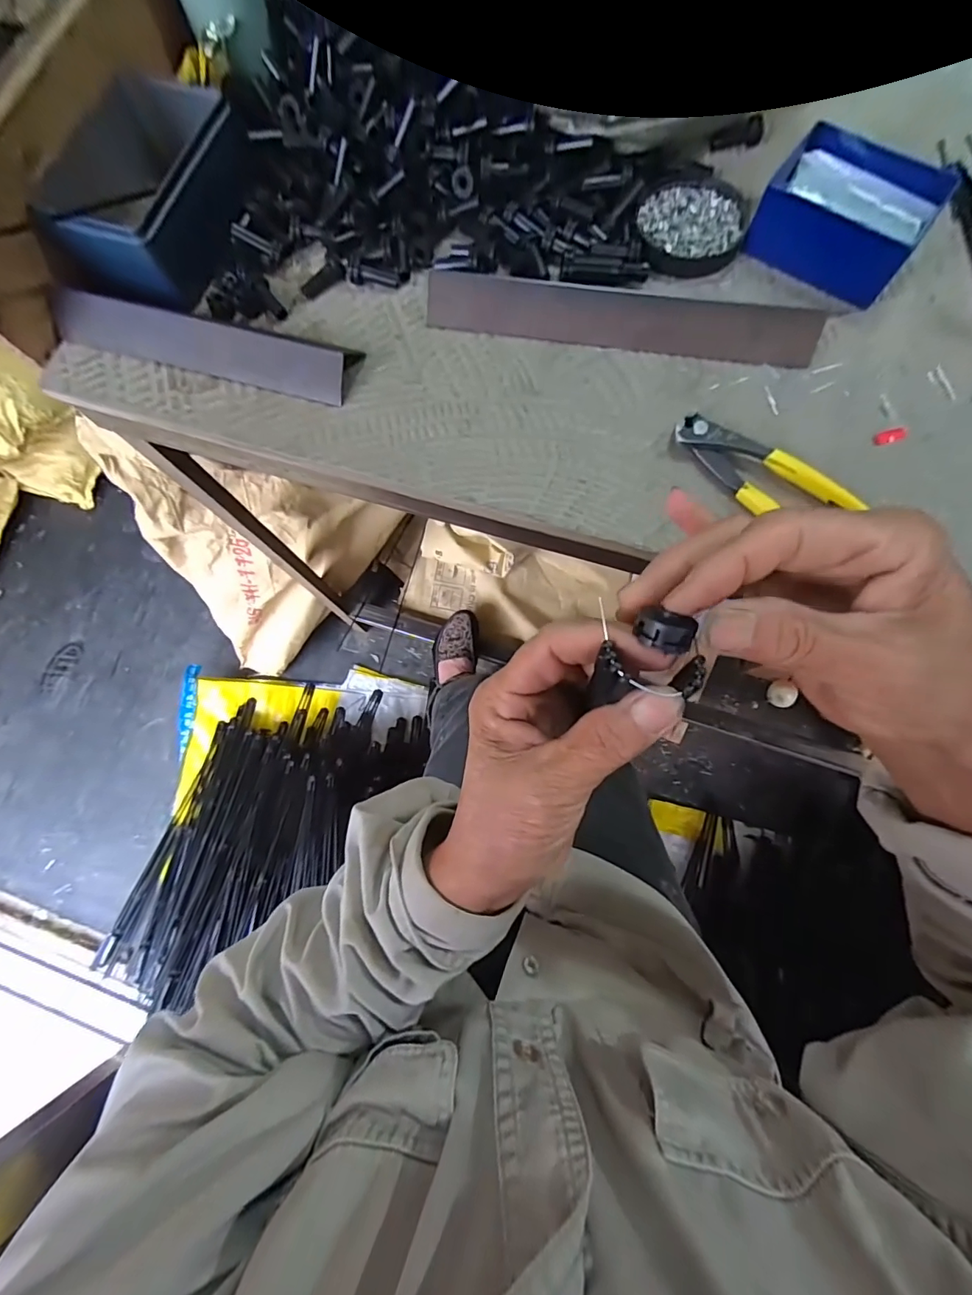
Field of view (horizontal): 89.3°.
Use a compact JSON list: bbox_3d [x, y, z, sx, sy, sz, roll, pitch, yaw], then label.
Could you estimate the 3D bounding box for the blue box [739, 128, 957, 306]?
[{"bbox_3d":[0.261,-0.316,0.359,0.107,0.044,0.081,36,81,11],"label":"blue box"}]

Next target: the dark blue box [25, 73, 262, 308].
[{"bbox_3d":[-0.252,-0.352,0.374,0.098,0.064,0.175,15,78,7],"label":"dark blue box"}]

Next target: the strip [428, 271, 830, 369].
[{"bbox_3d":[0.095,-0.238,0.358,0.277,0.035,0.006,10,36,5],"label":"strip"}]

